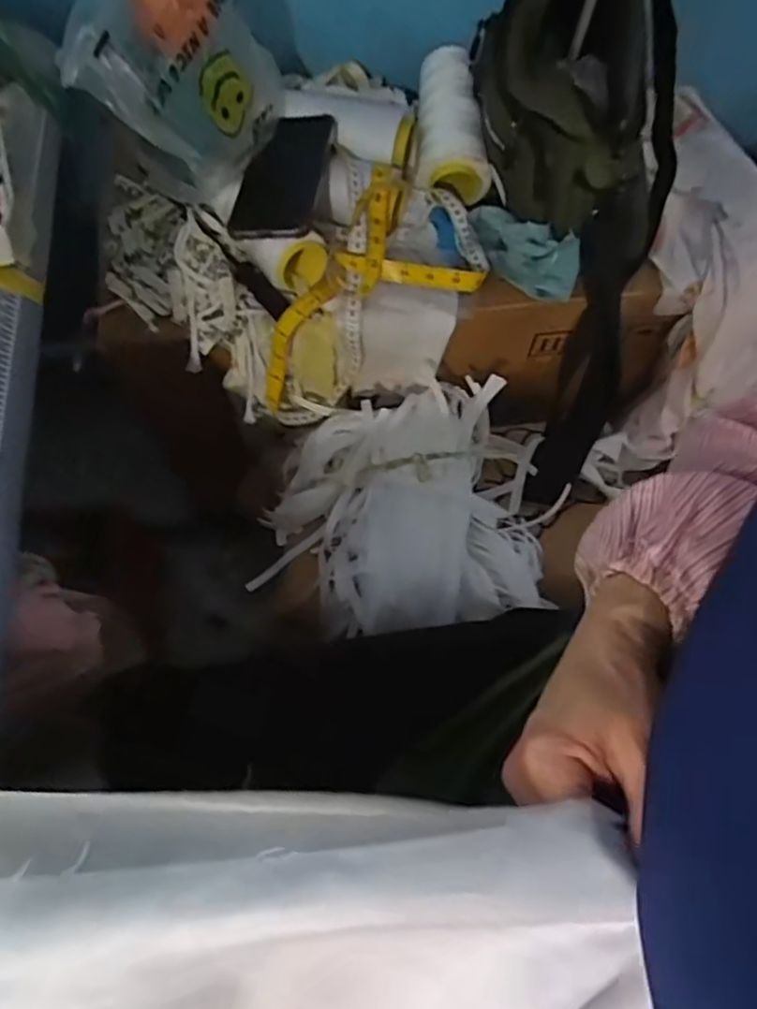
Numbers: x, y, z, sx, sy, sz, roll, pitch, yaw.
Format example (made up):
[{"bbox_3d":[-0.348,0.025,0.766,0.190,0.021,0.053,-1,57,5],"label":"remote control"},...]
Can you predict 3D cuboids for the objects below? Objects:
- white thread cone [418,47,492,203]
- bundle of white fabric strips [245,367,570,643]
[{"bbox_3d":[0.071,-0.403,0.696,0.068,0.056,0.157,-8,77,-6],"label":"white thread cone"},{"bbox_3d":[0.026,-0.002,0.657,0.288,0.078,0.257,-4,65,-2],"label":"bundle of white fabric strips"}]

